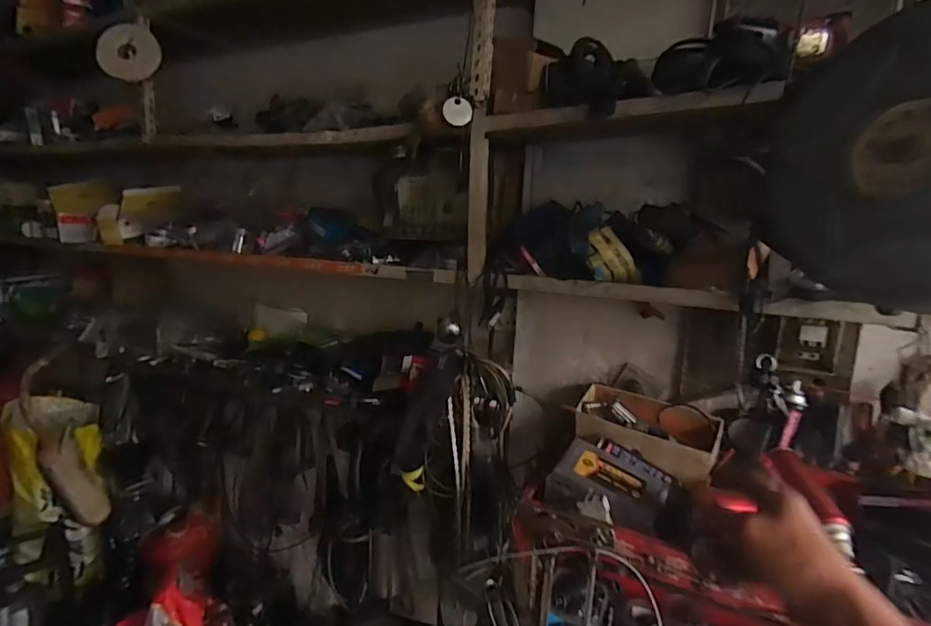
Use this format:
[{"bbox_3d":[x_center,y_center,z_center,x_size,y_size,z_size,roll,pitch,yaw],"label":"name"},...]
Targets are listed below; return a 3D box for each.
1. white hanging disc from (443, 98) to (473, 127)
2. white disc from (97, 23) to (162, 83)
[{"bbox_3d":[-0.014,-0.349,0.855,0.049,0.045,0.009,0,6,-5],"label":"white hanging disc"},{"bbox_3d":[-0.901,-0.696,1.321,0.028,0.127,0.150,27,67,40],"label":"white disc"}]

